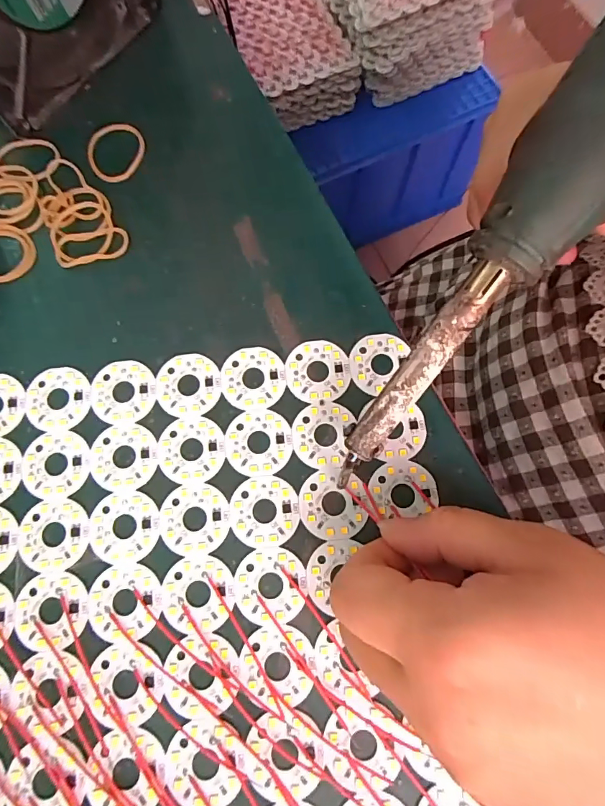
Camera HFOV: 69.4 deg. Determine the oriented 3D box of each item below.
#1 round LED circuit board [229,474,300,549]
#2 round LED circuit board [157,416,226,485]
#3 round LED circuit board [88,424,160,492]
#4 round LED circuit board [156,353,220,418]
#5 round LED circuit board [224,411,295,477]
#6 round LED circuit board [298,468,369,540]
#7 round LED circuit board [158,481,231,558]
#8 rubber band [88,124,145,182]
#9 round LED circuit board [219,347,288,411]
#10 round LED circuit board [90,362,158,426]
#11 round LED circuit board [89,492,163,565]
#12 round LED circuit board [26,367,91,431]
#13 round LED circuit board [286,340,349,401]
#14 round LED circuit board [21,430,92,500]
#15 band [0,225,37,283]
[{"bbox_3d":[-0.017,0.047,0.191,0.030,0.004,0.030,0,75,0],"label":"round LED circuit board"},{"bbox_3d":[-0.050,0.021,0.198,0.030,0.004,0.030,0,75,0],"label":"round LED circuit board"},{"bbox_3d":[-0.081,0.024,0.198,0.031,0.004,0.030,0,75,0],"label":"round LED circuit board"},{"bbox_3d":[-0.054,-0.009,0.206,0.030,0.004,0.030,0,75,0],"label":"round LED circuit board"},{"bbox_3d":[-0.020,0.017,0.199,0.030,0.004,0.030,0,75,0],"label":"round LED circuit board"},{"bbox_3d":[0.013,0.044,0.192,0.030,0.004,0.029,0,75,0],"label":"round LED circuit board"},{"bbox_3d":[-0.047,0.051,0.191,0.030,0.004,0.031,0,75,0],"label":"round LED circuit board"},{"bbox_3d":[-0.101,-0.138,0.238,0.030,0.004,0.036,-10,75,-2],"label":"rubber band"},{"bbox_3d":[-0.024,-0.012,0.206,0.030,0.004,0.030,0,75,0],"label":"round LED circuit board"},{"bbox_3d":[-0.085,-0.006,0.205,0.030,0.004,0.030,0,75,0],"label":"round LED circuit board"},{"bbox_3d":[-0.078,0.054,0.190,0.031,0.004,0.030,0,75,0],"label":"round LED circuit board"},{"bbox_3d":[-0.115,-0.003,0.204,0.030,0.004,0.030,0,75,0],"label":"round LED circuit board"},{"bbox_3d":[0.007,-0.016,0.207,0.030,0.004,0.030,0,75,0],"label":"round LED circuit board"},{"bbox_3d":[-0.112,0.027,0.197,0.030,0.004,0.030,0,75,0],"label":"round LED circuit board"},{"bbox_3d":[-0.156,-0.077,0.224,0.036,0.004,0.033,0,75,0],"label":"band"}]

